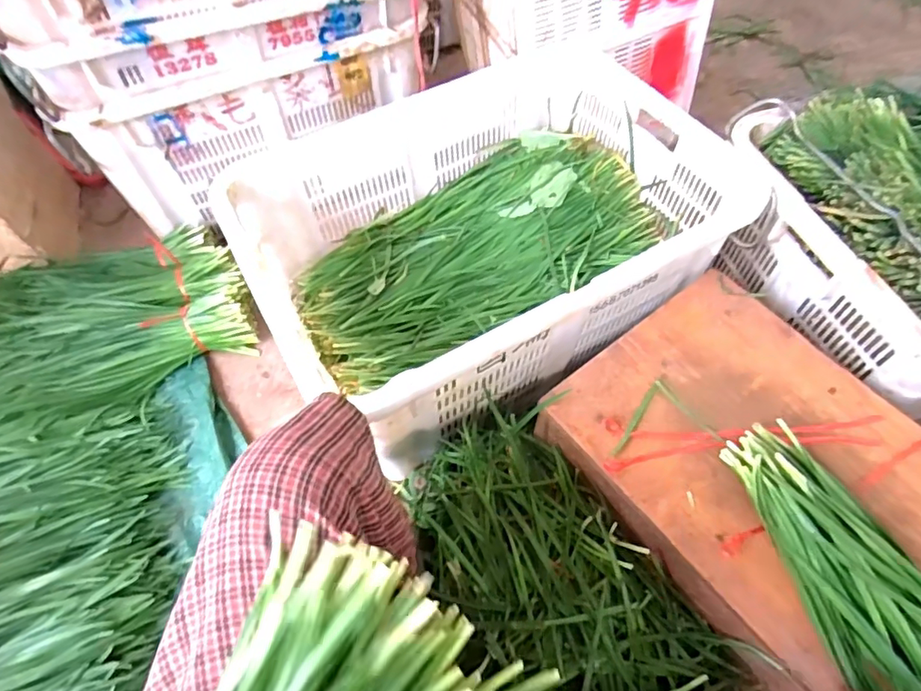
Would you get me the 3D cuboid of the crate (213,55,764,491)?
[{"bbox_3d":[0.032,-0.172,0.830,0.663,0.232,0.475,-28,62,-15],"label":"crate"}]

